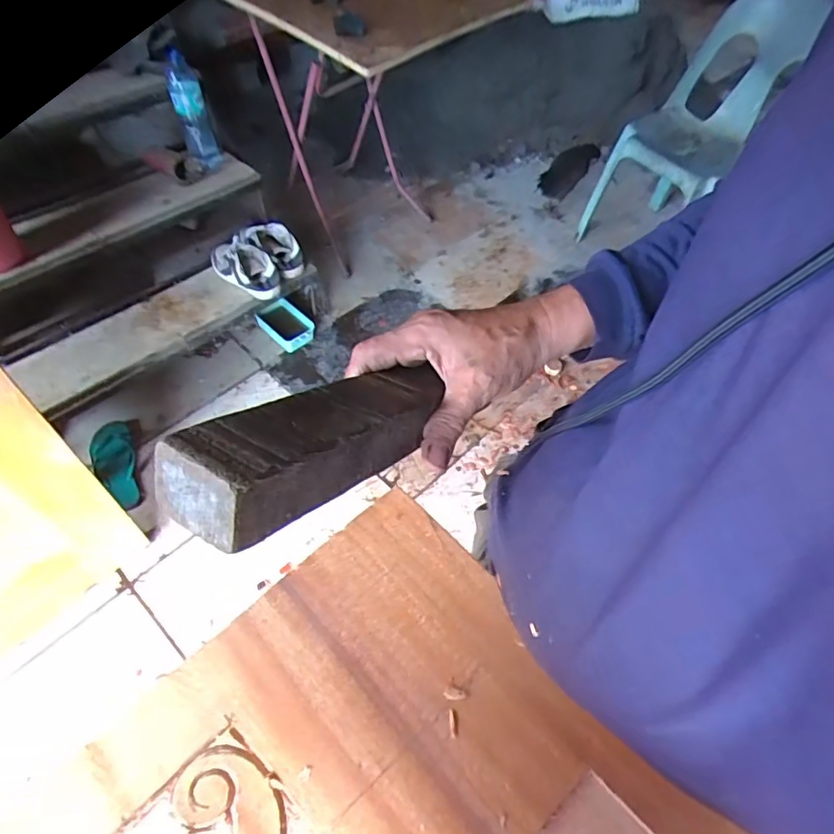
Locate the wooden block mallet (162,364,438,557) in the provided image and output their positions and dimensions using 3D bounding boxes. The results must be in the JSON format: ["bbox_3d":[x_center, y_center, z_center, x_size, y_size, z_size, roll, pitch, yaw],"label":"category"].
[{"bbox_3d":[-0.048,0.005,0.316,0.059,0.037,0.190,36,35,19],"label":"wooden block mallet"}]

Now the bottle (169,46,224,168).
[{"bbox_3d":[-0.556,-0.757,1.362,0.089,0.260,0.083,-16,58,-15],"label":"bottle"}]

